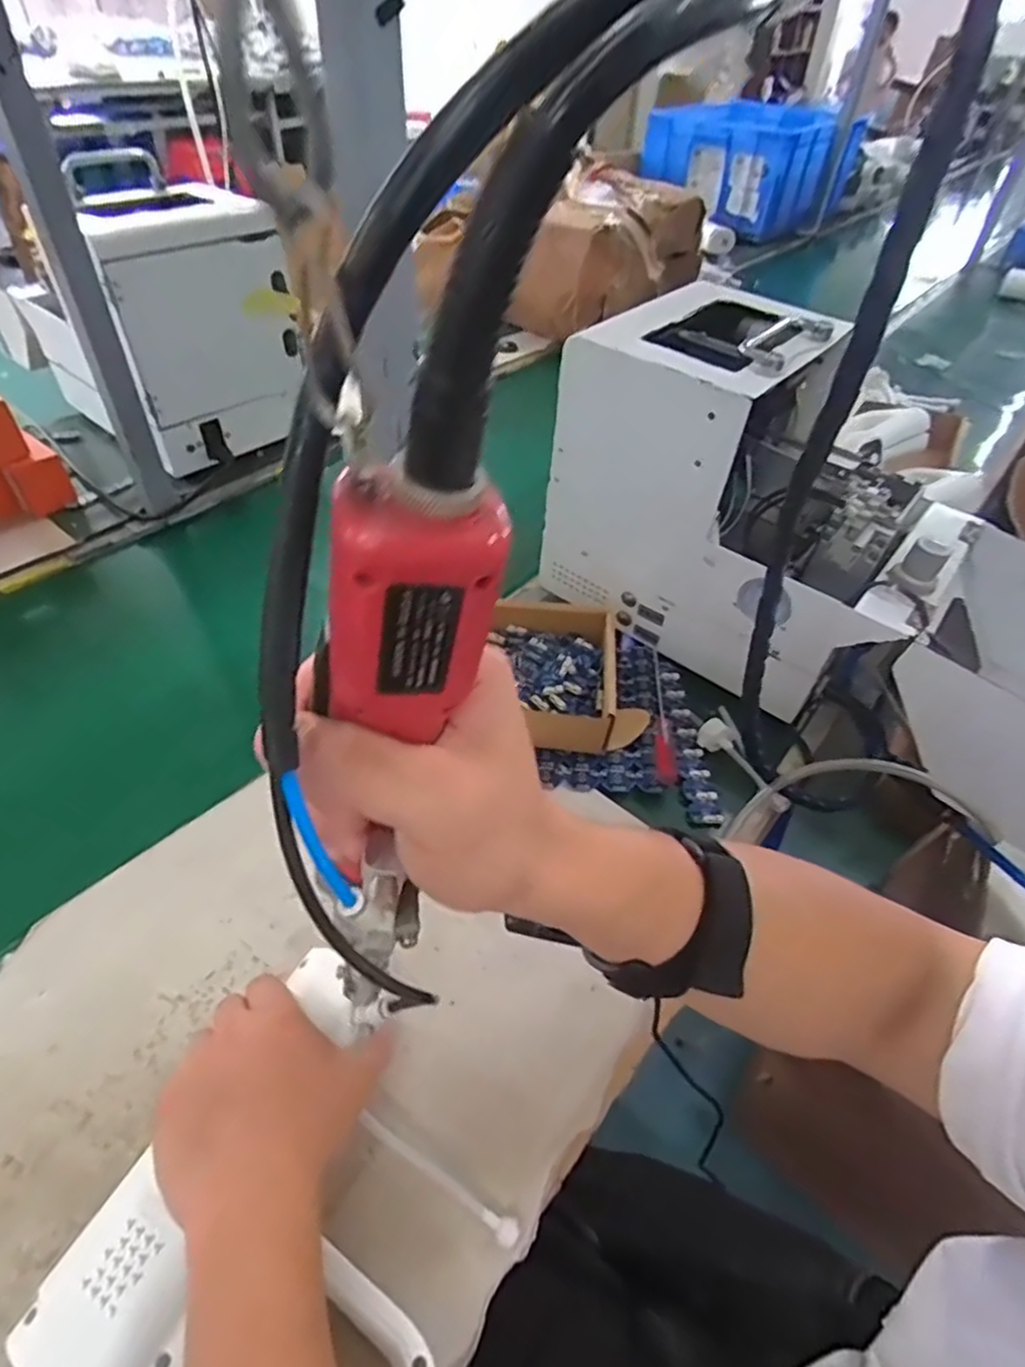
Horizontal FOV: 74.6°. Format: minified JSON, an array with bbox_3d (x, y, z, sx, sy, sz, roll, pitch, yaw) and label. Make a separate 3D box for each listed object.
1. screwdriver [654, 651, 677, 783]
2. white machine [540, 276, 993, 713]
[{"bbox_3d":[0.137,0.022,0.620,0.014,0.010,0.162,5,48,1],"label":"screwdriver"},{"bbox_3d":[0.225,-0.174,0.625,0.329,0.254,0.216,30,53,21],"label":"white machine"}]

